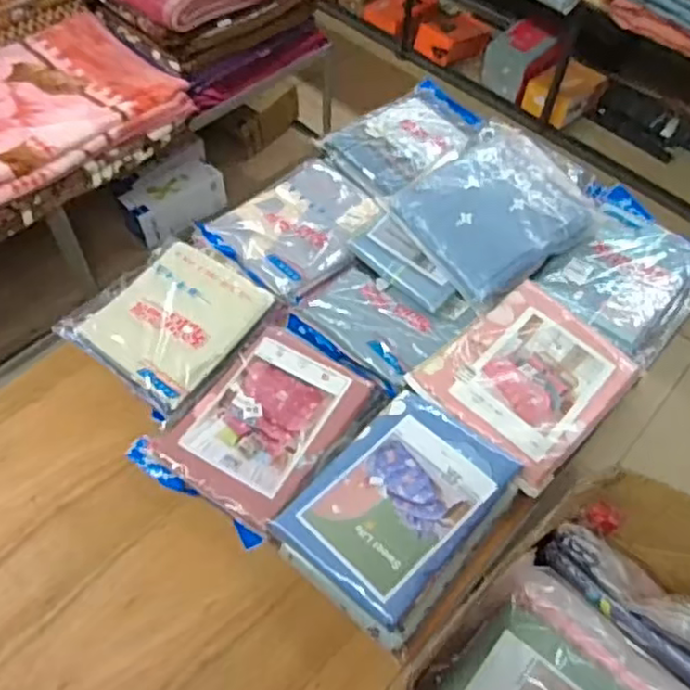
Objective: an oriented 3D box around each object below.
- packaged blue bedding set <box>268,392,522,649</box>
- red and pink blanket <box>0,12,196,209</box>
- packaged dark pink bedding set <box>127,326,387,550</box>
[{"bbox_3d":[0.094,0.264,1.114,0.270,0.049,0.357,37,62,20],"label":"packaged blue bedding set"},{"bbox_3d":[-0.743,-0.550,1.545,0.444,0.081,0.647,39,62,21],"label":"red and pink blanket"},{"bbox_3d":[-0.148,0.146,1.225,0.271,0.051,0.378,35,61,19],"label":"packaged dark pink bedding set"}]

